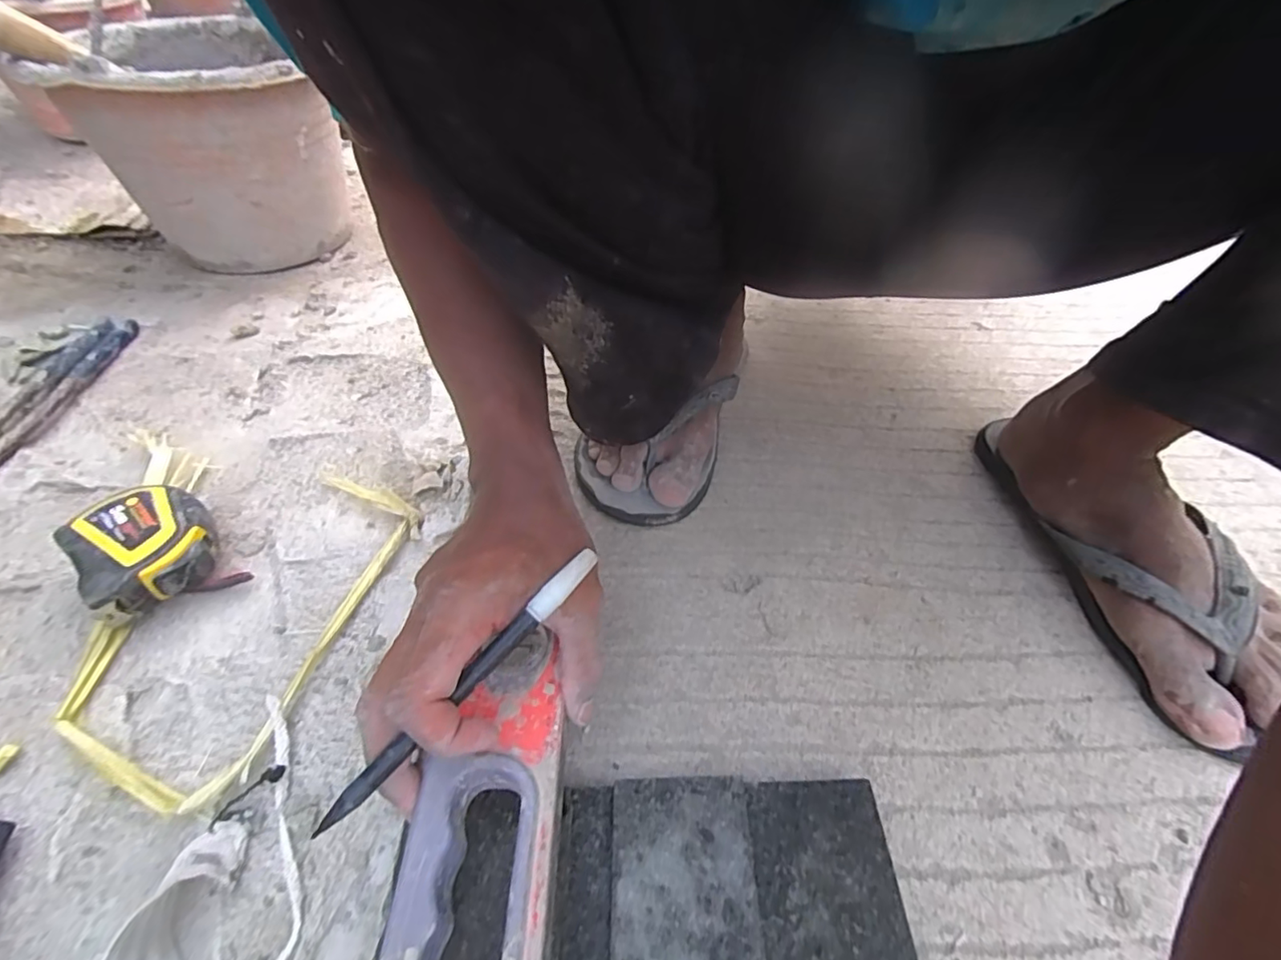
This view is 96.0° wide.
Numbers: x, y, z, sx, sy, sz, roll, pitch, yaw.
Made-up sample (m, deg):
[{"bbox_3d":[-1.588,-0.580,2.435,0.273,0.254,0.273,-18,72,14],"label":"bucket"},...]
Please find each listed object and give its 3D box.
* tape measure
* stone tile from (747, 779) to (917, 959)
[{"bbox_3d":[-0.299,0.045,0.354,0.069,0.044,0.080,-34,56,-28],"label":"tape measure"},{"bbox_3d":[0.079,0.182,0.244,0.058,0.021,0.097,1,47,0],"label":"stone tile"}]

